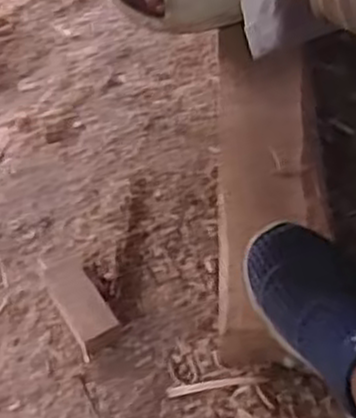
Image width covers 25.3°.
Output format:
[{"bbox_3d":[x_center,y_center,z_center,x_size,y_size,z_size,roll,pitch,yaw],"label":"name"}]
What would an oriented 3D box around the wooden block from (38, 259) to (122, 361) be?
[{"bbox_3d":[-0.106,0.093,0.831,0.043,0.030,0.120,-26,52,-17],"label":"wooden block"}]

